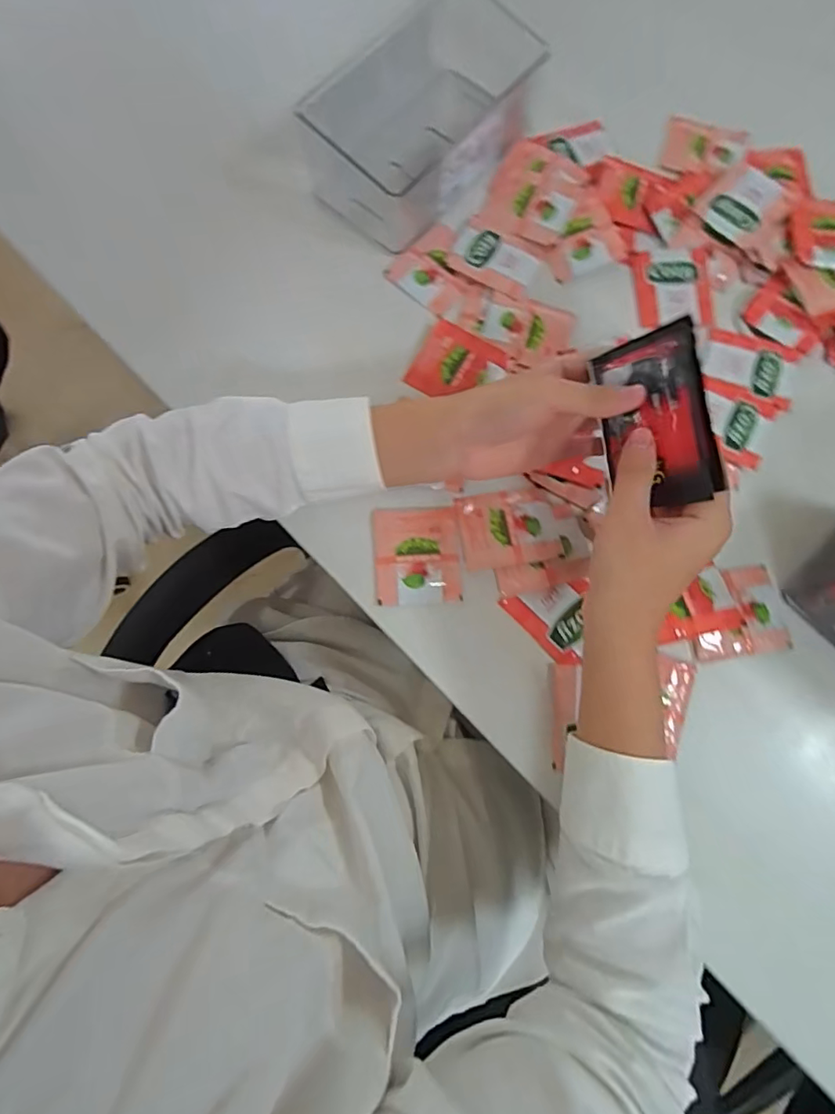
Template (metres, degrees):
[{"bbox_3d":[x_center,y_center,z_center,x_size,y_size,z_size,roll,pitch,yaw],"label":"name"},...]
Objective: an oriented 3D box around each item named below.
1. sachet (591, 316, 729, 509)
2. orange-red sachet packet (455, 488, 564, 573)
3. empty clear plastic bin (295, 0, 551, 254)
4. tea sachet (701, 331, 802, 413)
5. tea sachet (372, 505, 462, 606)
[{"bbox_3d":[0.141,-0.081,0.331,0.009,0.064,0.101,-16,94,-39],"label":"sachet"},{"bbox_3d":[0.072,-0.024,0.428,0.075,0.007,0.061,-9,77,-2],"label":"orange-red sachet packet"},{"bbox_3d":[0.004,-0.384,0.473,0.127,0.082,0.190,40,79,8],"label":"empty clear plastic bin"},{"bbox_3d":[0.281,-0.158,0.462,0.074,0.004,0.057,16,77,4],"label":"tea sachet"},{"bbox_3d":[0.000,-0.002,0.425,0.065,0.005,0.076,-4,77,0],"label":"tea sachet"}]

